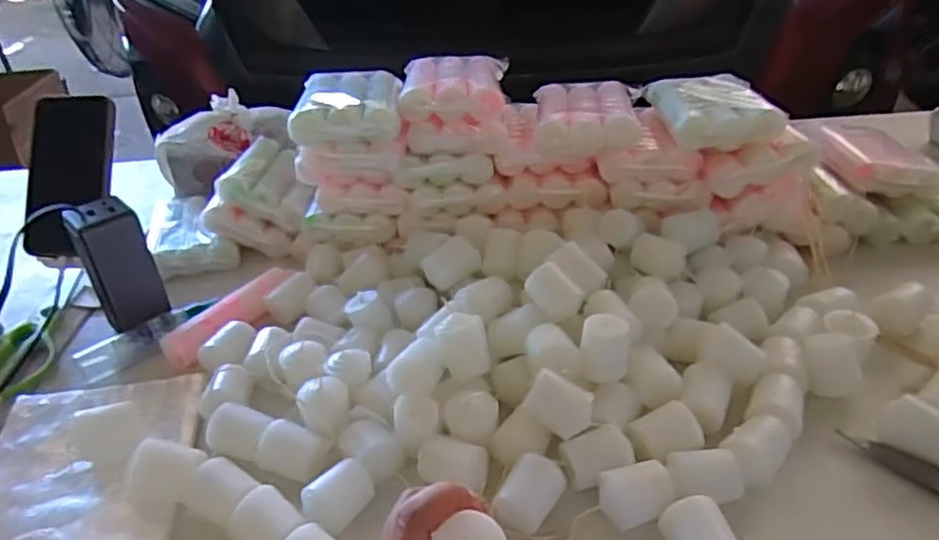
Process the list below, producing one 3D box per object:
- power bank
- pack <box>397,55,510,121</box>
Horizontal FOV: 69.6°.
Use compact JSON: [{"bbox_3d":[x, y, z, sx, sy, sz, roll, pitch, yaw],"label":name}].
[{"bbox_3d":[-0.322,-0.005,0.621,0.056,0.108,0.043,-25,39,-27],"label":"power bank"},{"bbox_3d":[-0.015,-0.205,0.720,0.105,0.034,0.155,-1,34,6],"label":"pack"}]

